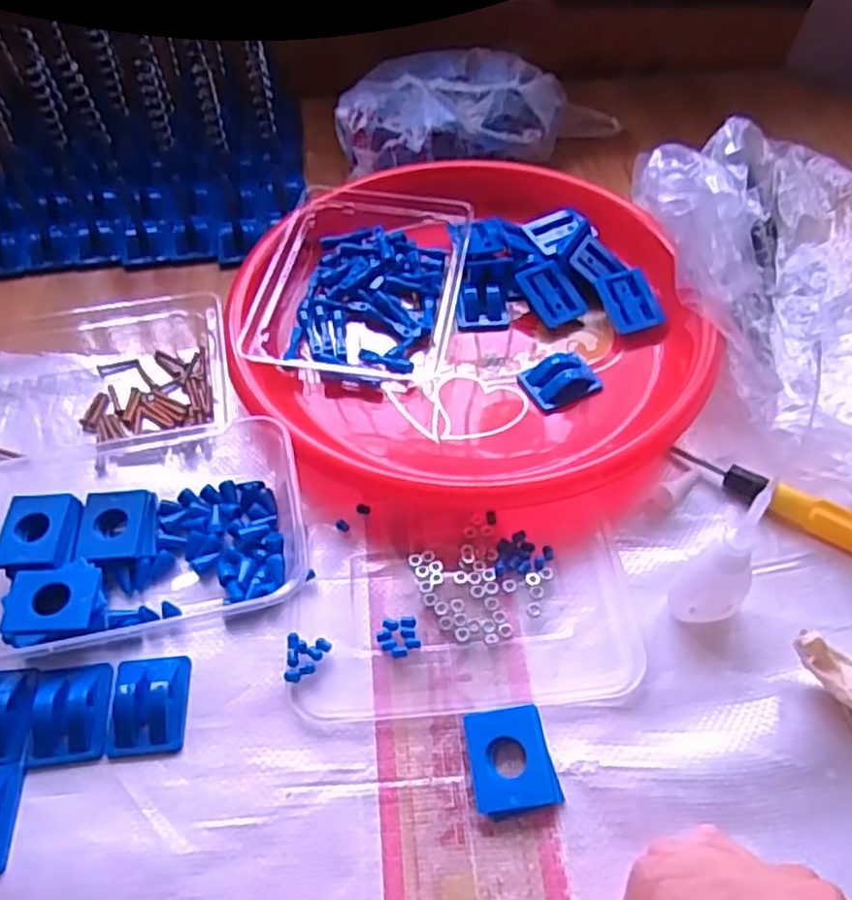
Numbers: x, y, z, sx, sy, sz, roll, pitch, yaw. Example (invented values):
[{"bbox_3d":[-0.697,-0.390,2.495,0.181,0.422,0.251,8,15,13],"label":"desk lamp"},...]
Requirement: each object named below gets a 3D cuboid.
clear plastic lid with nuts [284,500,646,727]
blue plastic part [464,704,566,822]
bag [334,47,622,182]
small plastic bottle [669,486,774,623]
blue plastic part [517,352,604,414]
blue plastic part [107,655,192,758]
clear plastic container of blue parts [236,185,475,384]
[{"bbox_3d":[0.018,0.077,0.368,0.166,0.010,0.109,-1,52,0],"label":"clear plastic lid with nuts"},{"bbox_3d":[0.037,0.136,0.322,0.036,0.010,0.042,-8,52,-5],"label":"blue plastic part"},{"bbox_3d":[0.044,-0.269,0.599,0.236,0.066,0.100,-18,53,-13],"label":"bag"},{"bbox_3d":[0.136,0.053,0.336,0.032,0.080,0.019,-3,52,-1],"label":"small plastic bottle"},{"bbox_3d":[0.082,-0.044,0.451,0.043,0.015,0.030,-23,55,-16],"label":"blue plastic part"},{"bbox_3d":[-0.129,0.115,0.341,0.033,0.016,0.046,-6,52,-4],"label":"blue plastic part"},{"bbox_3d":[-0.043,-0.108,0.491,0.128,0.040,0.168,7,52,7],"label":"clear plastic container of blue parts"}]

